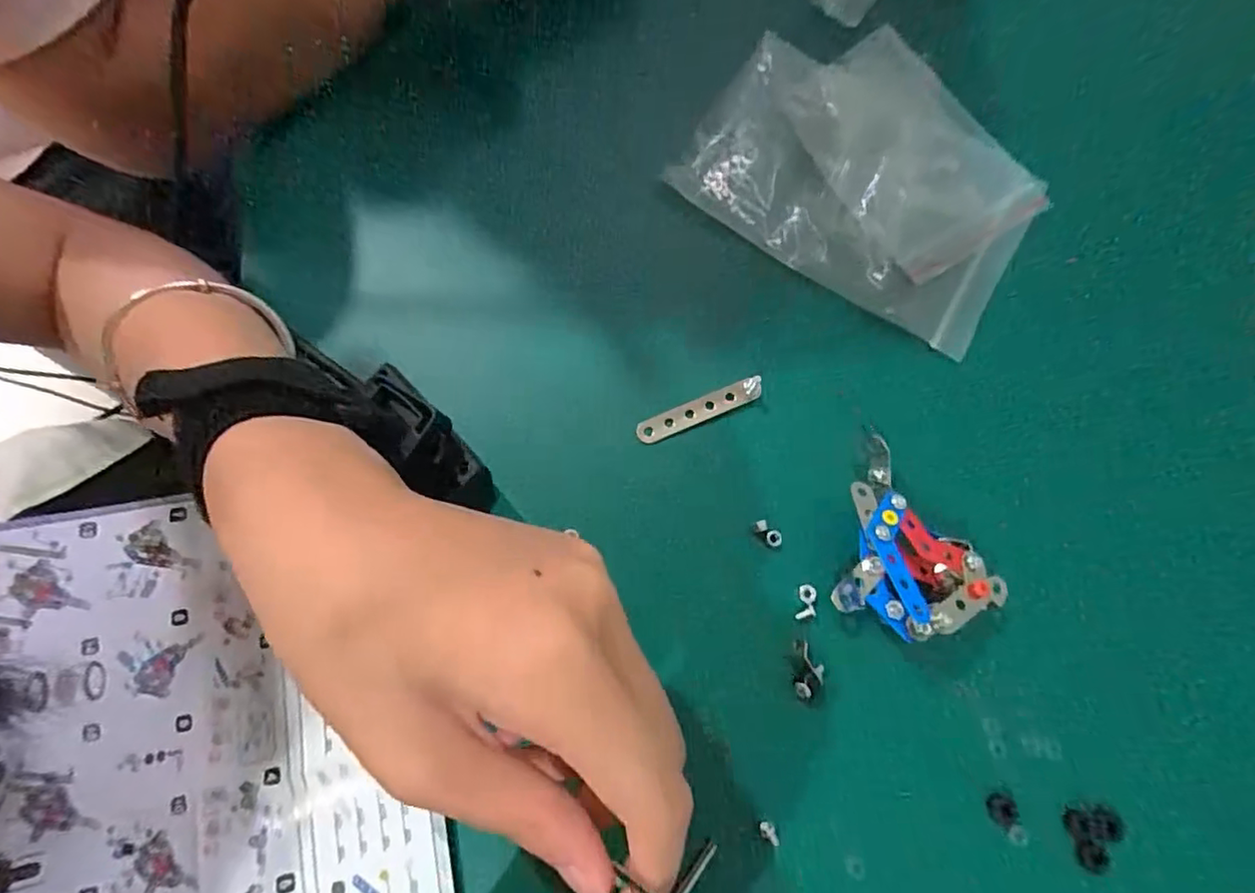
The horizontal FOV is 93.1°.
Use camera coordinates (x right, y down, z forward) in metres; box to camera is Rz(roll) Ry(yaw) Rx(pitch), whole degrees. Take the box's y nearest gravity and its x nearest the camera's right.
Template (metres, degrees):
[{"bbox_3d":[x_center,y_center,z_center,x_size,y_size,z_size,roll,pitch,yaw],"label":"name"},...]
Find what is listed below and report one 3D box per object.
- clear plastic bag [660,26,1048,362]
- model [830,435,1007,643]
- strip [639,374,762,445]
[{"bbox_3d":[0.120,-0.139,0.292,0.161,0.012,0.131,34,77,8],"label":"clear plastic bag"},{"bbox_3d":[0.106,0.042,0.234,0.057,0.029,0.072,-35,78,-10],"label":"model"},{"bbox_3d":[0.032,-0.016,0.262,0.058,0.004,0.010,-22,86,-5],"label":"strip"}]

